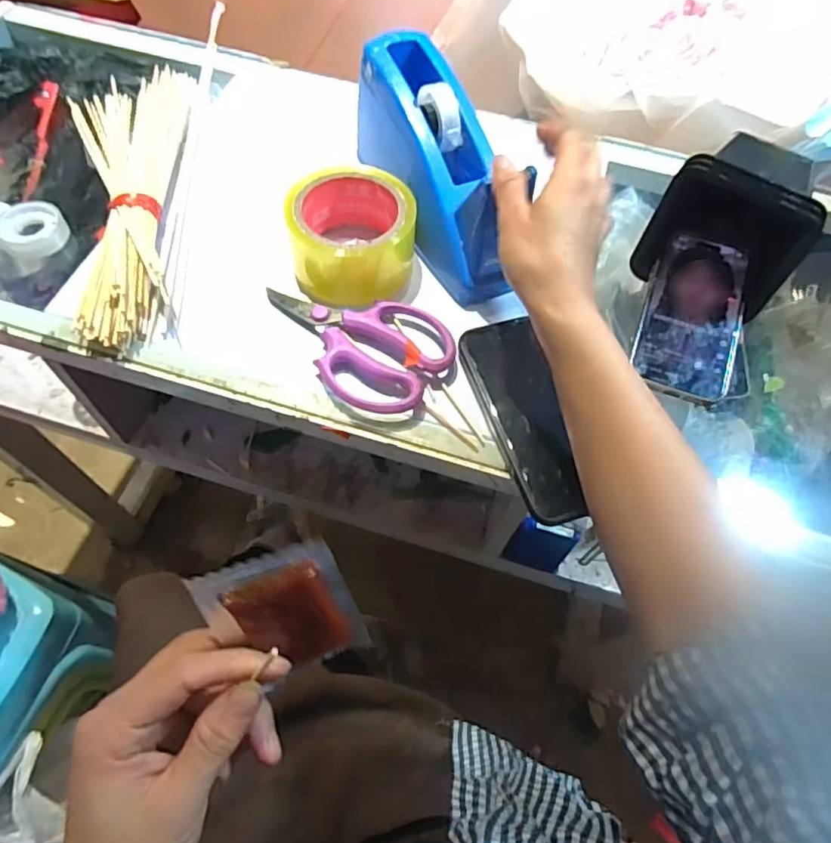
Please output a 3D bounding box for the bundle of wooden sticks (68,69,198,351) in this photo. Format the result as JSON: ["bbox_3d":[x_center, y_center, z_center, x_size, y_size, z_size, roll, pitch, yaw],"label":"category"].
[{"bbox_3d":[-0.248,-0.199,0.481,0.101,0.034,0.322,-7,61,-8],"label":"bundle of wooden sticks"}]

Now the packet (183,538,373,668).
[{"bbox_3d":[-0.057,0.085,0.248,0.060,0.067,0.005,-18,30,-5],"label":"packet"}]

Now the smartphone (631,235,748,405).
[{"bbox_3d":[0.217,-0.084,0.445,0.071,0.005,0.144,19,70,8],"label":"smartphone"}]

